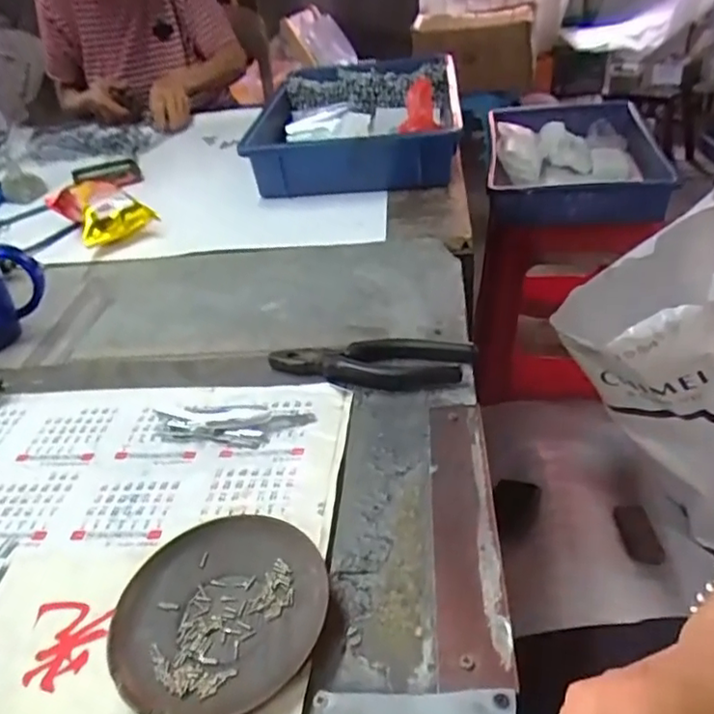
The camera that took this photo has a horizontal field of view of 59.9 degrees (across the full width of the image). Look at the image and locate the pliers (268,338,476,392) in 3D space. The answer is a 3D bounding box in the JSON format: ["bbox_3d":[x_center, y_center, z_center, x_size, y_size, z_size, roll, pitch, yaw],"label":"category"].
[{"bbox_3d":[0.009,0.005,0.501,0.162,0.017,0.049,1,36,12],"label":"pliers"}]

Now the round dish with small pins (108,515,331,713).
[{"bbox_3d":[-0.074,0.137,0.337,0.113,0.018,0.109,-5,36,4],"label":"round dish with small pins"}]

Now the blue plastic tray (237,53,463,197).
[{"bbox_3d":[0.001,-0.385,0.965,0.297,0.072,0.454,-2,36,8],"label":"blue plastic tray"}]

